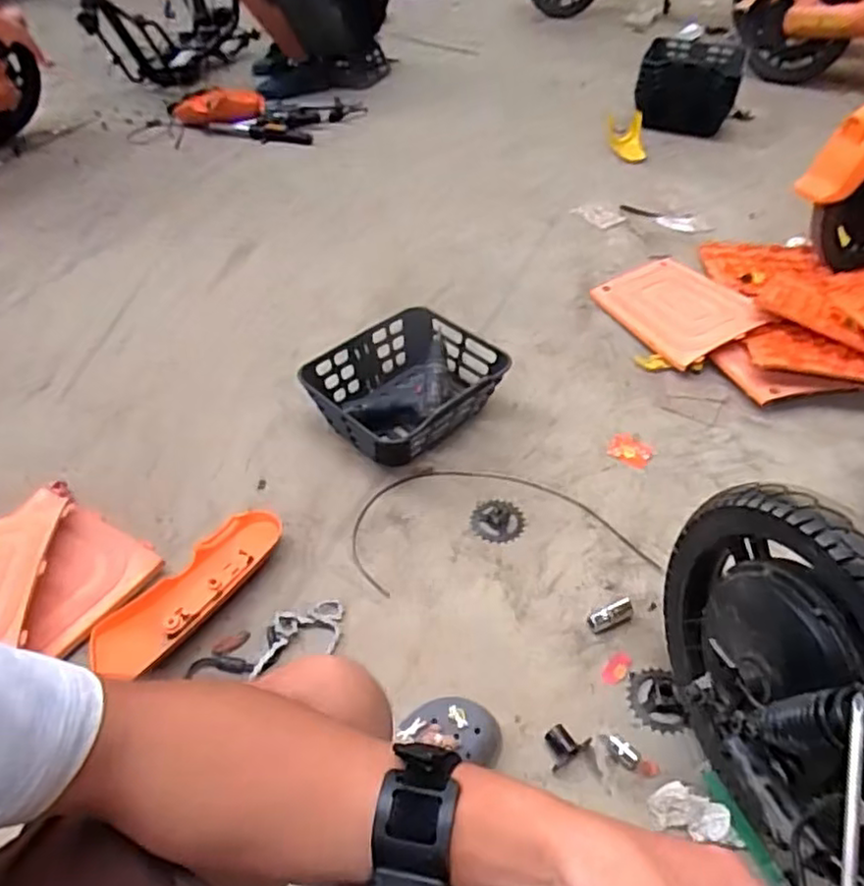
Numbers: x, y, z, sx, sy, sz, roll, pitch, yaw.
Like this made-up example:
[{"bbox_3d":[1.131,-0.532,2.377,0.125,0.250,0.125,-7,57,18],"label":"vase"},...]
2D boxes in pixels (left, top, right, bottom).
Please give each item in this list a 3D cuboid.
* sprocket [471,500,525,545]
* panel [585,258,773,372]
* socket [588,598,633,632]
[{"bbox_3d":[0.108,0.127,1.080,0.086,0.011,0.082,0,47,0],"label":"sprocket"},{"bbox_3d":[0.537,-0.306,1.456,0.256,0.060,0.336,-21,50,-18],"label":"panel"},{"bbox_3d":[0.257,0.246,0.944,0.069,0.025,0.023,-18,49,-15],"label":"socket"}]

